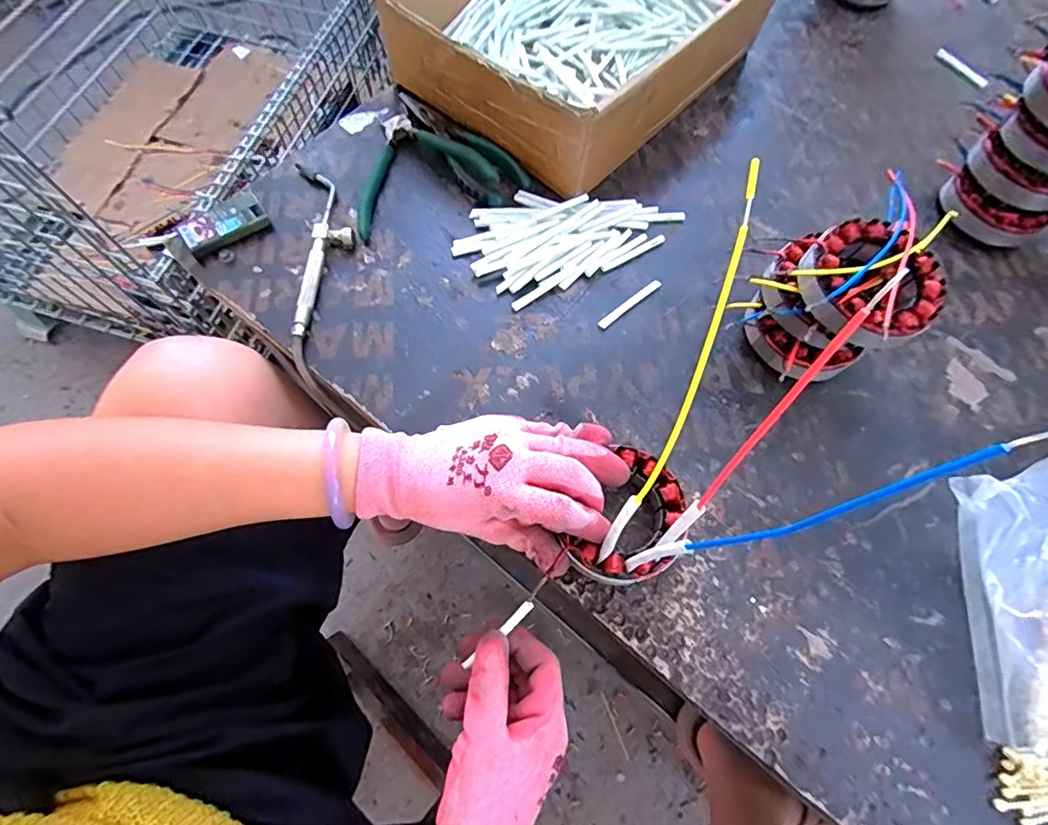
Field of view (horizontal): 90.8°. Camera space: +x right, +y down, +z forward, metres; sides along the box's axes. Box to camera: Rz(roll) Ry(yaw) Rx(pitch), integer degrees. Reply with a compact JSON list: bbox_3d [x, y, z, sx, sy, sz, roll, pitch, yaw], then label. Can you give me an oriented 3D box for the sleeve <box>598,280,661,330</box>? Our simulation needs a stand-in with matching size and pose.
[{"bbox_3d":[0.088,-0.091,0.426,0.067,0.004,0.007,-37,73,-16],"label":"sleeve"}]

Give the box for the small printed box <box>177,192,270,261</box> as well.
[{"bbox_3d":[-0.248,-0.155,0.429,0.066,0.017,0.035,-39,74,-17],"label":"small printed box"}]

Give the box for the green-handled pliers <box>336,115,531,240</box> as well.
[{"bbox_3d":[-0.079,-0.232,0.456,0.151,0.035,0.141,-11,68,-7],"label":"green-handled pliers"}]

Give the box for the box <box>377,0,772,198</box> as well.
[{"bbox_3d":[0.066,-0.375,0.494,0.238,0.092,0.337,40,71,13],"label":"box"}]

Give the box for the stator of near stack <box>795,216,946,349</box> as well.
[{"bbox_3d":[0.231,-0.086,0.343,0.088,0.028,0.084,1,68,-1],"label":"stator of near stack"}]

